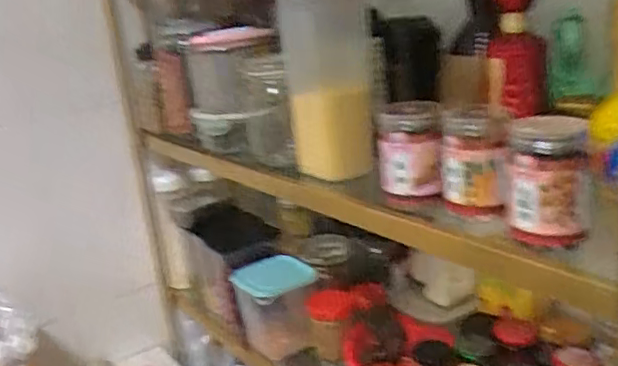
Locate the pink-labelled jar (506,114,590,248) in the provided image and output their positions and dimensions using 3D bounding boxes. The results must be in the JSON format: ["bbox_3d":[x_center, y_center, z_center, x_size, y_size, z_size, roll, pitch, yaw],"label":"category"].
[{"bbox_3d":[0.226,-0.002,0.571,0.074,0.105,0.062,0,19,18],"label":"pink-labelled jar"}]

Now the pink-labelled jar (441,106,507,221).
[{"bbox_3d":[0.172,-0.014,0.639,0.058,0.110,0.074,-4,18,8],"label":"pink-labelled jar"}]

